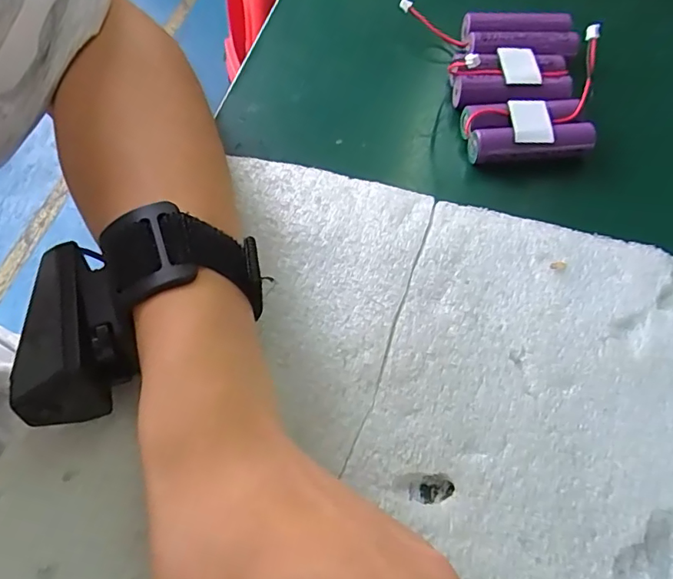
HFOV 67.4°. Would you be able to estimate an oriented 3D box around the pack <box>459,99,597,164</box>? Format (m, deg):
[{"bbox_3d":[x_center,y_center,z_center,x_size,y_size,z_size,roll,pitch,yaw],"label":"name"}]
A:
[{"bbox_3d":[0.105,-0.088,0.283,0.068,0.022,0.032,-6,62,-5],"label":"pack"}]

